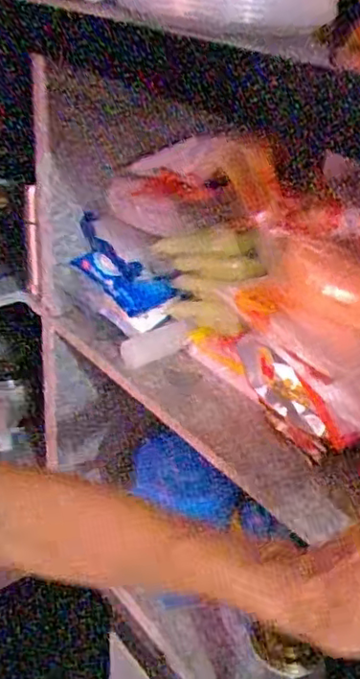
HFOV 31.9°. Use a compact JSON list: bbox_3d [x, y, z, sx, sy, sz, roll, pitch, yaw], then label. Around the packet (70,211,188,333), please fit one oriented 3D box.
[{"bbox_3d":[-0.070,-0.076,0.800,0.155,0.104,0.042,22,35,25],"label":"packet"}]

